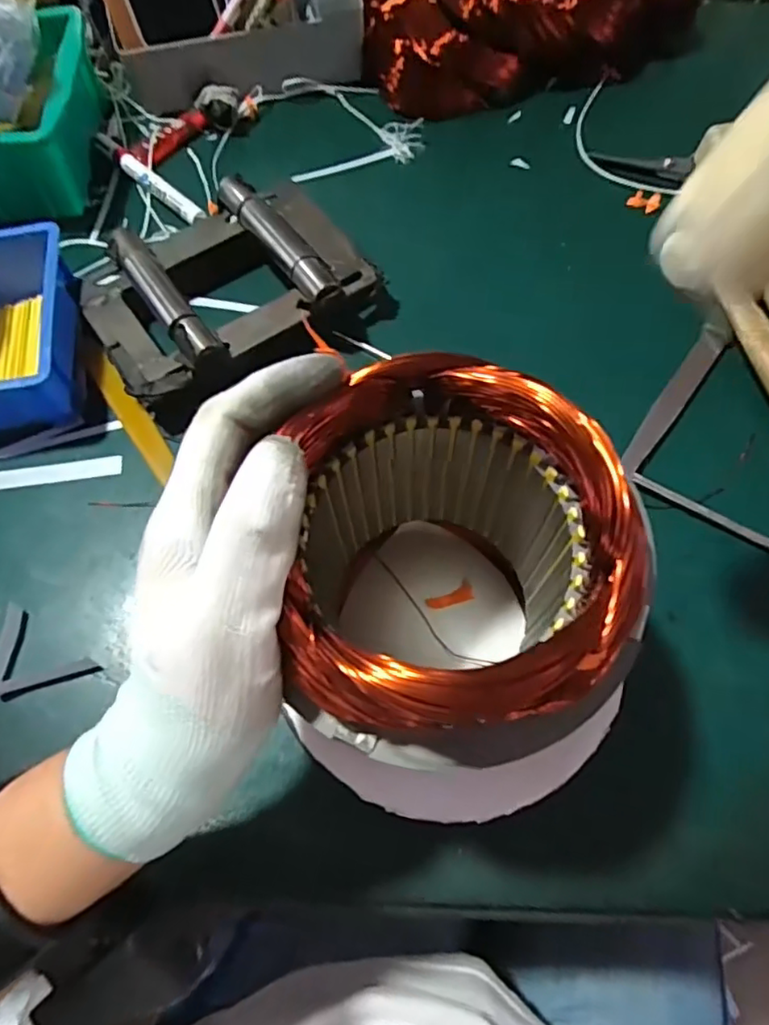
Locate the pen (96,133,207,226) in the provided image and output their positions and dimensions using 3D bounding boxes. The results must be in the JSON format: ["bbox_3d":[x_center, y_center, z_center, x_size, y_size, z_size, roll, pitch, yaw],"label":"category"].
[{"bbox_3d":[-0.204,-0.287,0.519,0.143,0.014,0.019,41,72,17],"label":"pen"}]

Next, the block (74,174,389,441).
[{"bbox_3d":[-0.117,-0.168,0.445,0.201,0.046,0.165,-38,71,-15],"label":"block"}]

